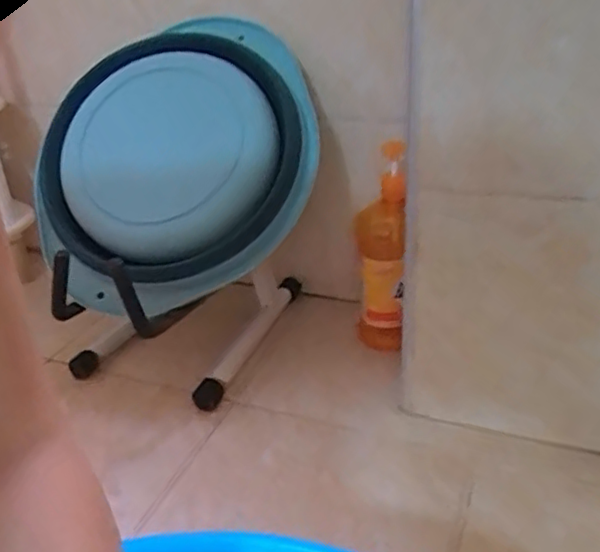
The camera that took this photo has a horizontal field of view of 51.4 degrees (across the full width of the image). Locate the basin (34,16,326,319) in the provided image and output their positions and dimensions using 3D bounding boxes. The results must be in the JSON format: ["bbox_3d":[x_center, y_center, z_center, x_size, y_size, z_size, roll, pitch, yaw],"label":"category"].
[{"bbox_3d":[-0.152,-0.149,0.770,0.344,0.419,0.085,6,-13,11],"label":"basin"}]

